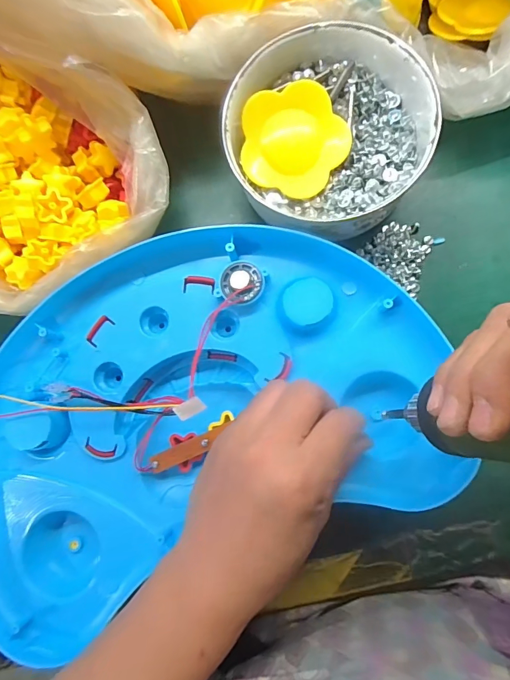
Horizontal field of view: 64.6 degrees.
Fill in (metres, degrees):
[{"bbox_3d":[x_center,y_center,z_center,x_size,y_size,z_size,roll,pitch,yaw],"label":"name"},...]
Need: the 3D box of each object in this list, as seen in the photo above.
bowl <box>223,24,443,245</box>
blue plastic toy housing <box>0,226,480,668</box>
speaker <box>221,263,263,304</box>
[{"bbox_3d":[0.056,-0.149,0.295,0.142,0.059,0.132,-1,82,5],"label":"bowl"},{"bbox_3d":[-0.044,0.044,0.275,0.321,0.041,0.227,-22,80,2],"label":"blue plastic toy housing"},{"bbox_3d":[-0.009,-0.039,0.271,0.028,0.006,0.027,3,81,5],"label":"speaker"}]

